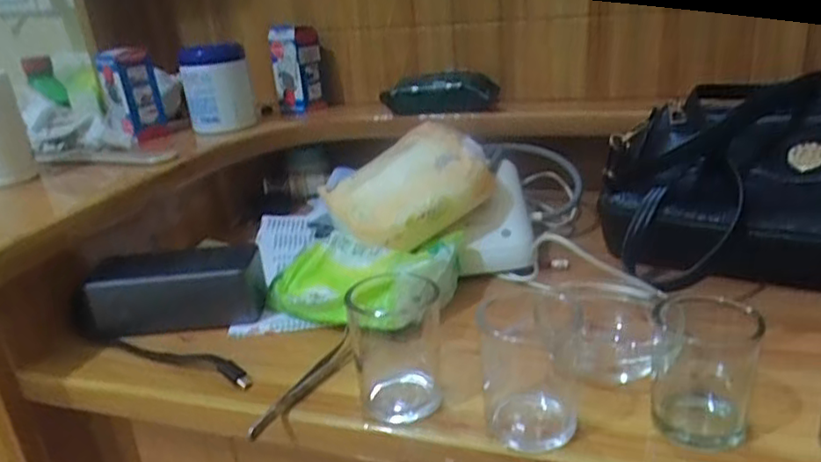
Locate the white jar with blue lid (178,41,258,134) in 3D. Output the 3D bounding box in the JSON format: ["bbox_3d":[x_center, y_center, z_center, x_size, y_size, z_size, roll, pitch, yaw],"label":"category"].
[{"bbox_3d":[-0.214,-0.160,0.698,0.069,0.089,0.059,-13,25,-18],"label":"white jar with blue lid"}]

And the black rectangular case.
[{"bbox_3d":[-0.193,0.047,0.504,0.145,0.049,0.055,-5,23,-1],"label":"black rectangular case"}]

